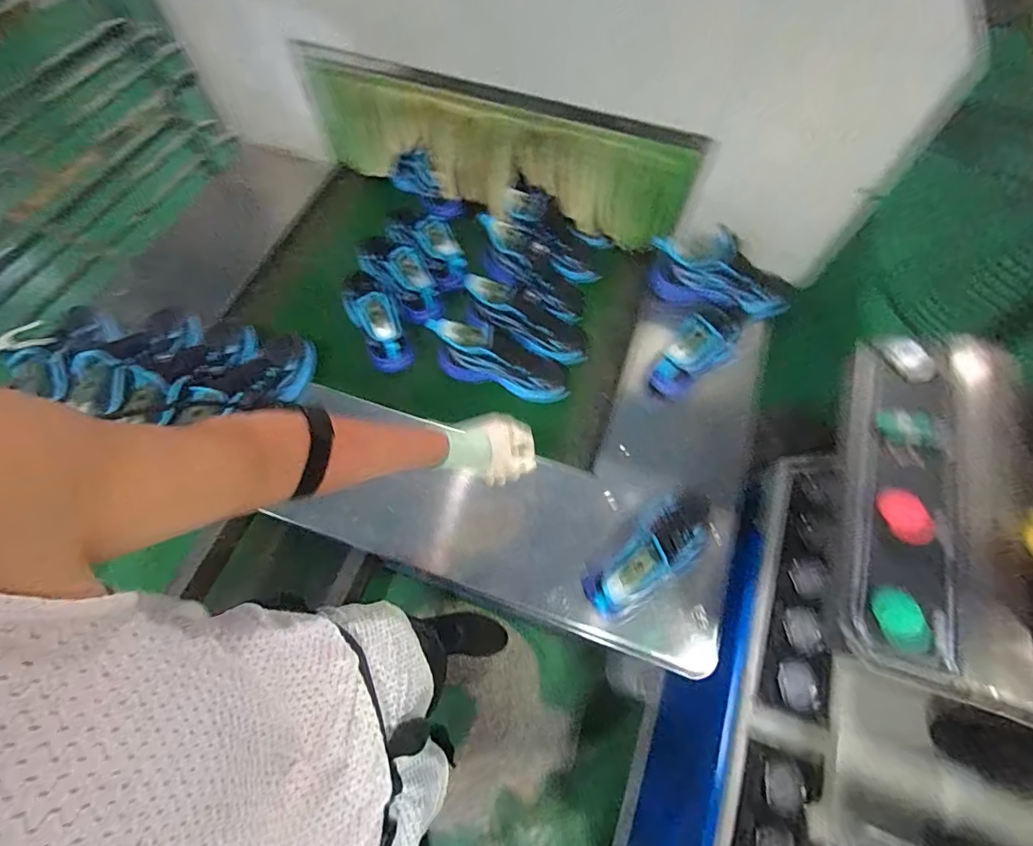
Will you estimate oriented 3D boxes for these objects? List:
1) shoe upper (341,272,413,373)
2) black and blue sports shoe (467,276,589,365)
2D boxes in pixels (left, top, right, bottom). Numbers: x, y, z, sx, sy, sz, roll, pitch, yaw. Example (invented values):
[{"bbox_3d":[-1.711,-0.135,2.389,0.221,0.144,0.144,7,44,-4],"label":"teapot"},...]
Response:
[{"bbox_3d":[-0.262,-0.188,0.911,0.084,0.082,0.180,-22,68,-11],"label":"shoe upper"},{"bbox_3d":[0.015,-0.205,0.945,0.270,0.089,0.099,25,66,-14],"label":"black and blue sports shoe"}]

